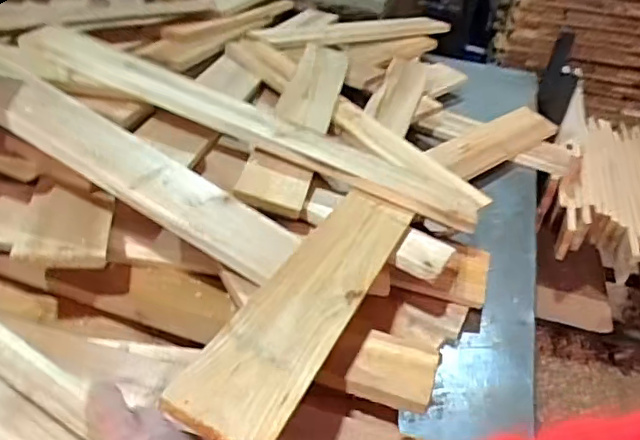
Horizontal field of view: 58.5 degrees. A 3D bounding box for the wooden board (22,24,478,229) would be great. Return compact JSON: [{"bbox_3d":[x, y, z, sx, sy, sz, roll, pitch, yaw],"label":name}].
[{"bbox_3d":[-0.076,-0.121,0.724,0.577,0.022,0.100,22,38,-3],"label":"wooden board"}]

